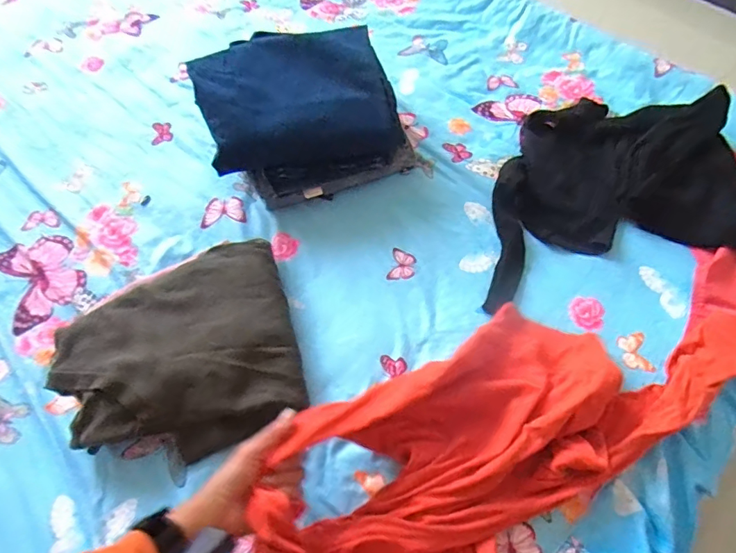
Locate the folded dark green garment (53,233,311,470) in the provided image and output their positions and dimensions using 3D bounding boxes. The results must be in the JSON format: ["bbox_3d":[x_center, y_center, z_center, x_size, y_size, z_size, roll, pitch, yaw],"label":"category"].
[{"bbox_3d":[-0.236,0.096,0.603,0.280,0.069,0.249,-20,60,-9],"label":"folded dark green garment"}]

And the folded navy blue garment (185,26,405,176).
[{"bbox_3d":[-0.112,-0.277,0.742,0.291,0.099,0.231,-12,61,-6],"label":"folded navy blue garment"}]

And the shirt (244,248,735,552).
[{"bbox_3d":[0.235,0.148,0.557,0.759,0.088,0.236,-28,61,-16],"label":"shirt"}]

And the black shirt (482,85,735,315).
[{"bbox_3d":[0.360,-0.147,0.720,0.435,0.068,0.365,-8,59,-2],"label":"black shirt"}]

